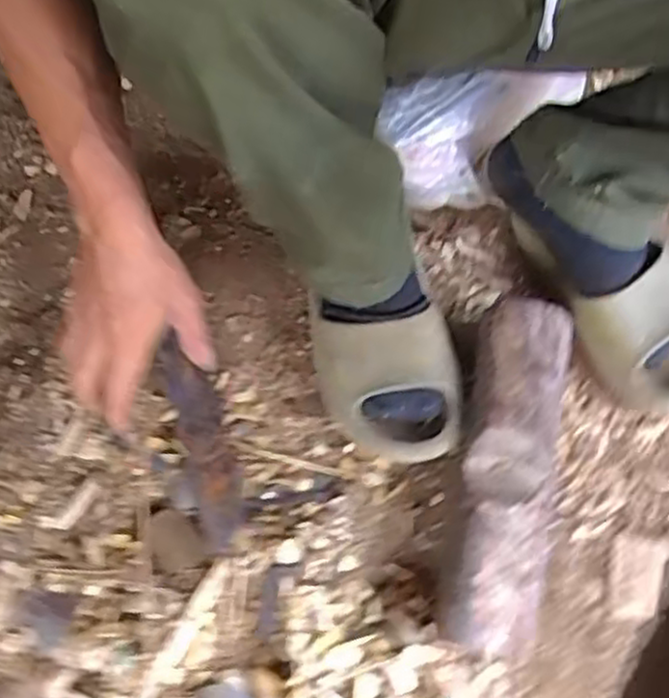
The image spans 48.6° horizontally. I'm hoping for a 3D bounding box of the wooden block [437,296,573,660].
[{"bbox_3d":[0.136,0.093,0.581,0.072,0.055,0.270,10,69,7],"label":"wooden block"}]

